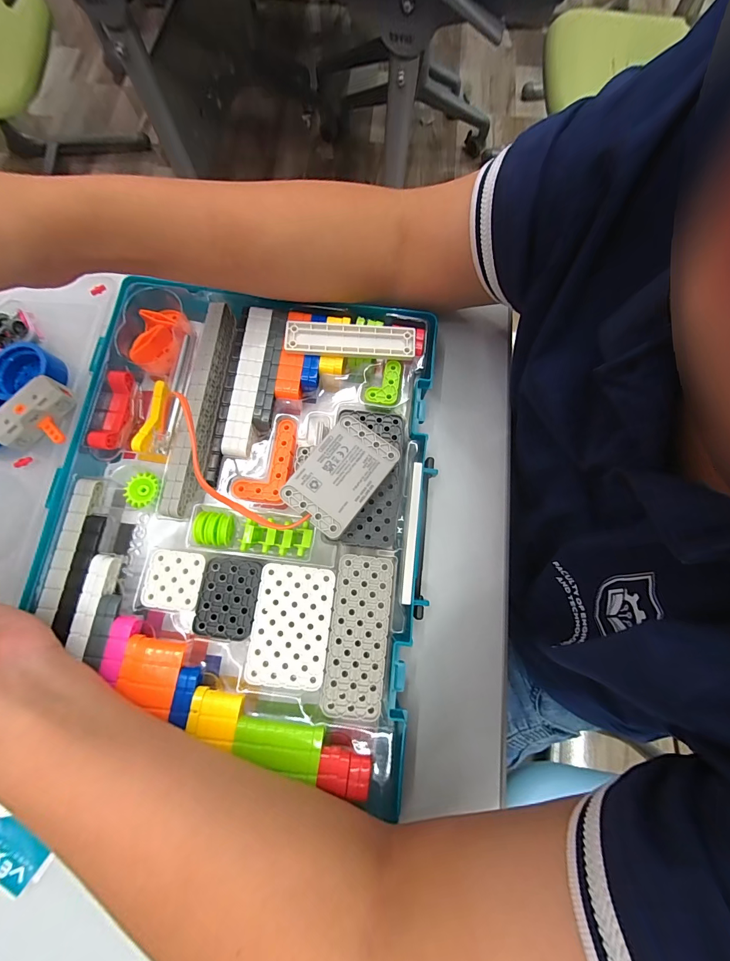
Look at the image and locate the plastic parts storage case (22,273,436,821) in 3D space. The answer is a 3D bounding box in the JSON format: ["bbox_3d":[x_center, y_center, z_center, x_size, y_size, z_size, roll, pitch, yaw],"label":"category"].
[{"bbox_3d":[-0.086,0.020,0.267,0.269,0.063,0.341,5,77,0],"label":"plastic parts storage case"}]

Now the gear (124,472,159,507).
[{"bbox_3d":[-0.165,0.007,0.260,0.021,0.004,0.024,-3,78,-12],"label":"gear"}]

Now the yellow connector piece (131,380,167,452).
[{"bbox_3d":[-0.163,-0.049,0.269,0.009,0.012,0.057,12,77,2],"label":"yellow connector piece"}]

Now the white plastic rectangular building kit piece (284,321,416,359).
[{"bbox_3d":[-0.012,-0.111,0.275,0.100,0.005,0.028,5,77,0],"label":"white plastic rectangular building kit piece"}]

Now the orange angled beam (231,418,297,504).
[{"bbox_3d":[-0.072,-0.015,0.262,0.036,0.006,0.067,13,77,2],"label":"orange angled beam"}]

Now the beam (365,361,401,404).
[{"bbox_3d":[0.015,-0.078,0.275,0.024,0.004,0.036,10,77,1],"label":"beam"}]

